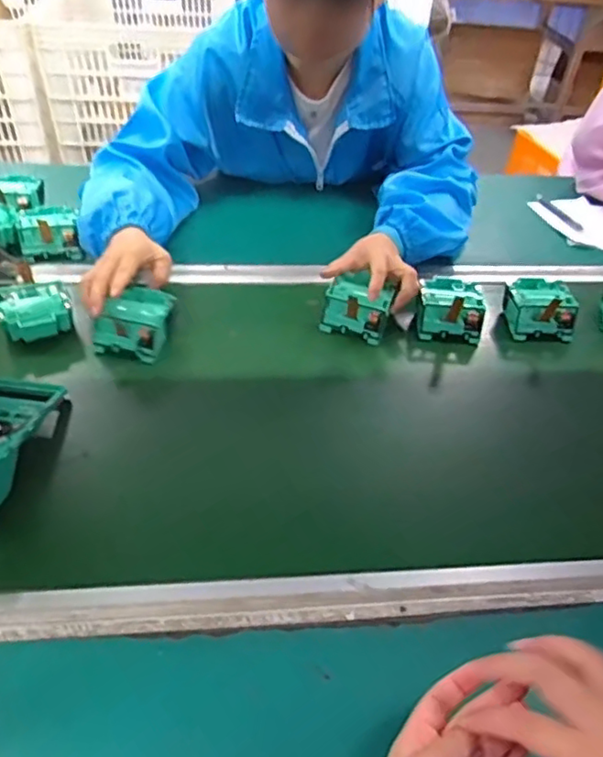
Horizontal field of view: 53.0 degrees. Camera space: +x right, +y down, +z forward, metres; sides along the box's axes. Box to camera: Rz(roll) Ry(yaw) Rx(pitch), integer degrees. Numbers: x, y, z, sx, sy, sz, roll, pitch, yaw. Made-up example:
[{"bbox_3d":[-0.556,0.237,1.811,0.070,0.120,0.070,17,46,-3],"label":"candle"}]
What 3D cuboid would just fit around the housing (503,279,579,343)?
[{"bbox_3d":[0.287,-0.084,0.735,0.079,0.045,0.076,8,44,2],"label":"housing"}]

